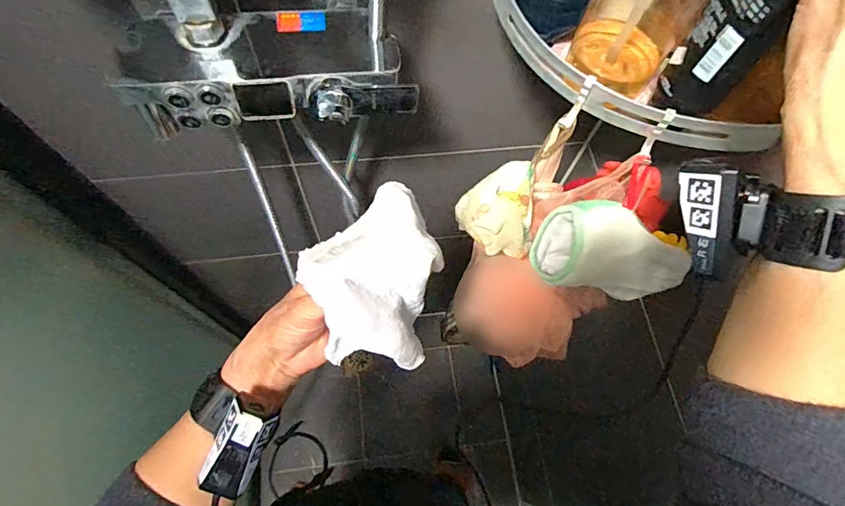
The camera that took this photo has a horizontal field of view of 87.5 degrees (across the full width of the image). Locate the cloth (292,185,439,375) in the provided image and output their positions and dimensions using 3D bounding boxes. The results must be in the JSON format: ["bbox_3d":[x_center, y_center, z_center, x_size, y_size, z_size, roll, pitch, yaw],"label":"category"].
[{"bbox_3d":[-0.038,0.013,0.350,0.097,0.090,0.129,7,66,-1],"label":"cloth"}]

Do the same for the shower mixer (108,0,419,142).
[{"bbox_3d":[-0.132,-0.172,0.394,0.236,0.066,0.133,-6,67,-6],"label":"shower mixer"}]

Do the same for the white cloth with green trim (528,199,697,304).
[{"bbox_3d":[0.195,-0.002,0.446,0.155,0.108,0.063,-1,66,-4],"label":"white cloth with green trim"}]

